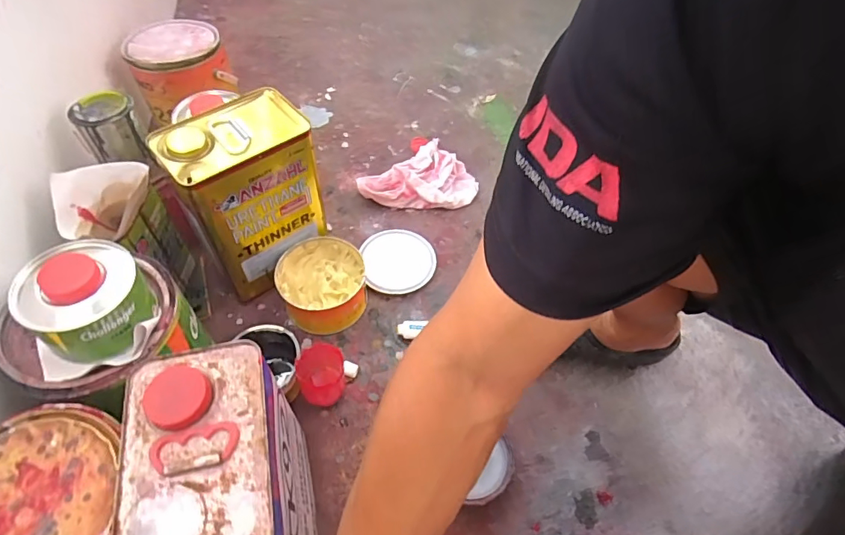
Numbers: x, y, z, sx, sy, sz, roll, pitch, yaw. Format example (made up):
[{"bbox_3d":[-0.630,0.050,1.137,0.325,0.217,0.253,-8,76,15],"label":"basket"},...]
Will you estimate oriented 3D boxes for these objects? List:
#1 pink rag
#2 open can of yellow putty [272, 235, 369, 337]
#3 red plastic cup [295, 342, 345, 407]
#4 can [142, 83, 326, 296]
[{"bbox_3d":[-0.002,-0.145,0.825,0.189,0.056,0.128,-27,61,-21],"label":"pink rag"},{"bbox_3d":[-0.143,0.025,0.690,0.120,0.068,0.123,2,55,-3],"label":"open can of yellow putty"},{"bbox_3d":[-0.126,0.140,0.596,0.054,0.088,0.056,-4,56,-7],"label":"red plastic cup"},{"bbox_3d":[-0.230,-0.088,0.659,0.164,0.253,0.113,-35,64,-25],"label":"can"}]

